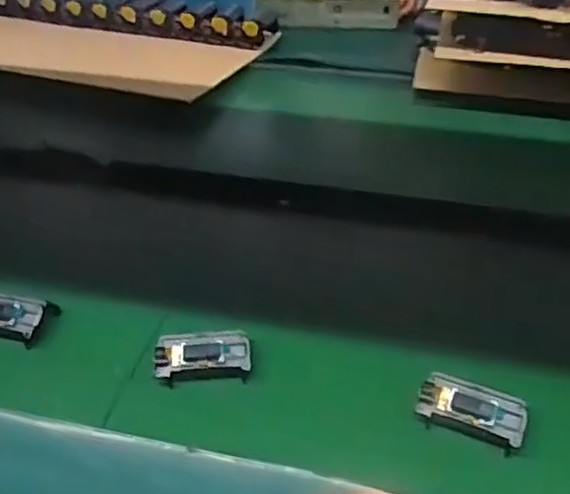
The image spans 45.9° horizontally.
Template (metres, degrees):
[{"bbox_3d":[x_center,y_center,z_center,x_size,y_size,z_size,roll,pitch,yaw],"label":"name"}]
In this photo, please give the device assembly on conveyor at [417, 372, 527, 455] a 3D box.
[{"bbox_3d":[0.127,0.112,0.459,0.070,0.020,0.034,15,41,18],"label":"device assembly on conveyor"}]

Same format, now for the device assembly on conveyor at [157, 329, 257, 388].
[{"bbox_3d":[-0.060,0.082,0.506,0.071,0.019,0.034,-1,38,-1],"label":"device assembly on conveyor"}]

